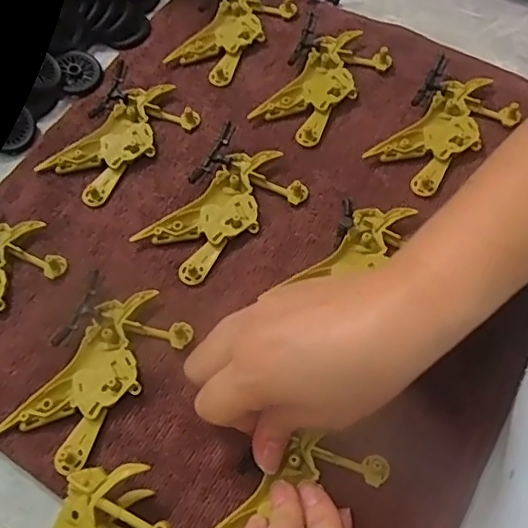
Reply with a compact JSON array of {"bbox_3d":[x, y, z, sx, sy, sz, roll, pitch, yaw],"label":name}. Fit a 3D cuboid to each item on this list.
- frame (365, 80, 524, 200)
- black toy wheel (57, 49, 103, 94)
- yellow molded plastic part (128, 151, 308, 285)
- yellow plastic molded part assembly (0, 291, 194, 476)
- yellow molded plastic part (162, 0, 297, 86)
[{"bbox_3d":[0.121,-0.087,0.377,0.098,0.014,0.049,-38,68,-16],"label":"frame"},{"bbox_3d":[-0.136,-0.144,0.415,0.031,0.009,0.032,-18,64,-8],"label":"black toy wheel"},{"bbox_3d":[-0.025,-0.033,0.354,0.099,0.010,0.048,-39,68,-17],"label":"yellow molded plastic part"},{"bbox_3d":[-0.088,0.061,0.308,0.049,0.009,0.098,34,68,17],"label":"yellow plastic molded part assembly"},{"bbox_3d":[-0.021,-0.177,0.426,0.048,0.013,0.100,31,68,16],"label":"yellow molded plastic part"}]

